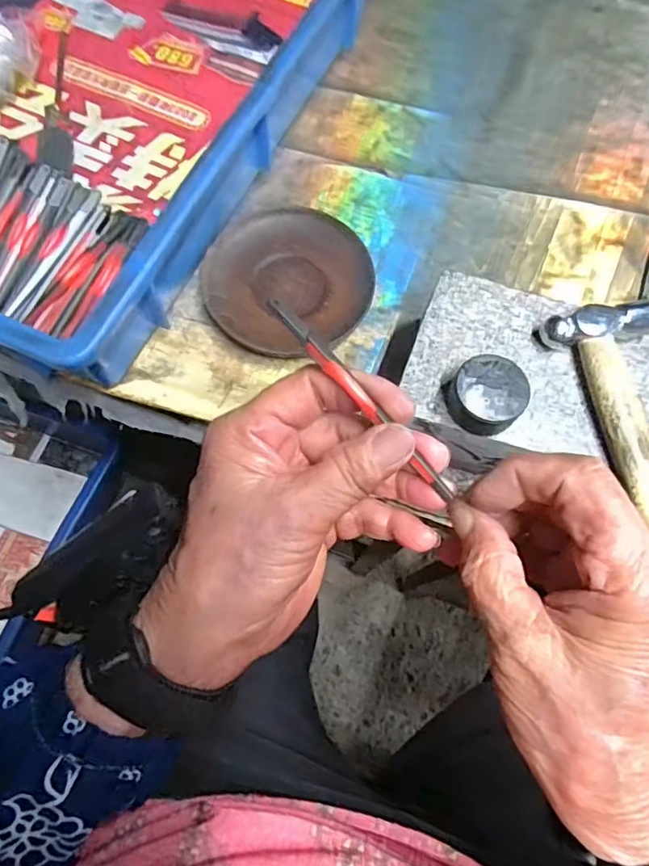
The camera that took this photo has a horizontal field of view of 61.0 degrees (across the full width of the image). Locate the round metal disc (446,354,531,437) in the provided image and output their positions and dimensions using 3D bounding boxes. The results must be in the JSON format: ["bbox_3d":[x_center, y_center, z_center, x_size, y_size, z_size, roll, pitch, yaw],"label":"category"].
[{"bbox_3d":[0.084,-0.018,0.285,0.036,0.019,0.039,0,74,-1],"label":"round metal disc"}]

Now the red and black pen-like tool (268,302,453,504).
[{"bbox_3d":[0.015,-0.012,0.210,0.007,0.004,0.102,-44,94,-15],"label":"red and black pen-like tool"}]

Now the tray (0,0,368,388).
[{"bbox_3d":[-0.160,-0.261,0.393,0.279,0.083,0.430,26,72,7],"label":"tray"}]

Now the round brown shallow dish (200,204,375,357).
[{"bbox_3d":[-0.026,-0.106,0.379,0.109,0.013,0.112,1,71,-2],"label":"round brown shallow dish"}]

